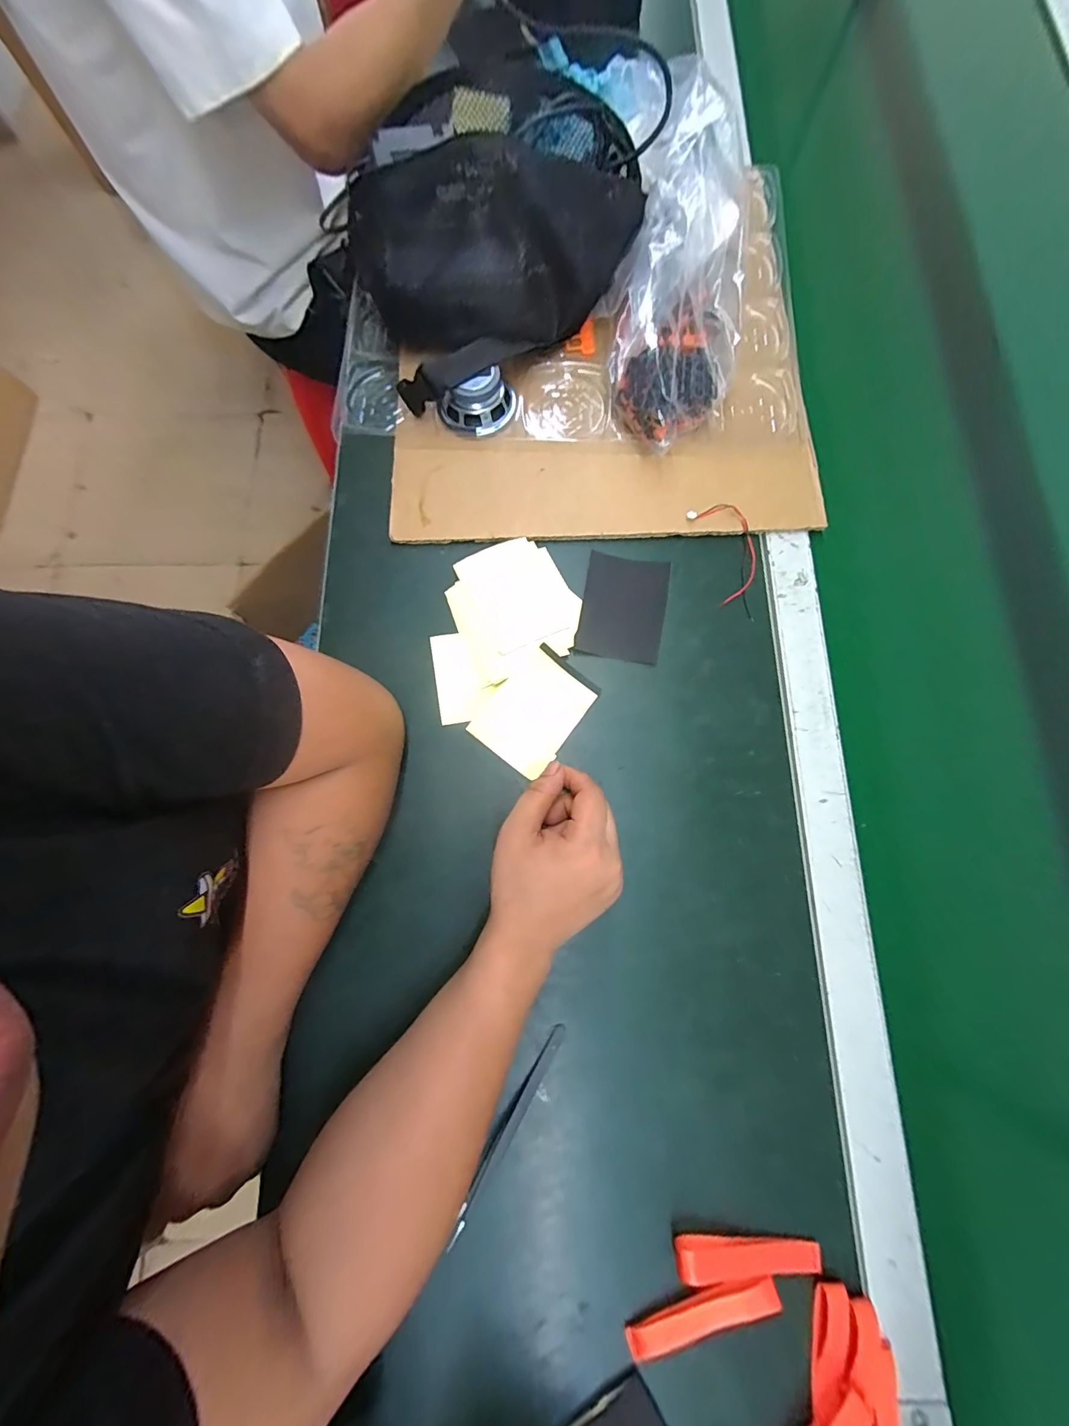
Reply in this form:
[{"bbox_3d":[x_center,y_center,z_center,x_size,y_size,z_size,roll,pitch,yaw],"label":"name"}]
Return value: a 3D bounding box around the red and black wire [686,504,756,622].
[{"bbox_3d":[0.178,-0.136,0.399,0.050,0.010,0.110,-16,78,-3],"label":"red and black wire"}]

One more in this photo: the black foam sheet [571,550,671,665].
[{"bbox_3d":[0.079,-0.093,0.397,0.073,0.004,0.096,11,78,3],"label":"black foam sheet"}]

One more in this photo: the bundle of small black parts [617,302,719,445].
[{"bbox_3d":[0.129,-0.311,0.412,0.085,0.047,0.126,23,79,5],"label":"bundle of small black parts"}]

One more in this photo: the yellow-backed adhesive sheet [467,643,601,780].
[{"bbox_3d":[0.001,-0.002,0.372,0.069,0.005,0.095,39,85,5],"label":"yellow-backed adhesive sheet"}]

